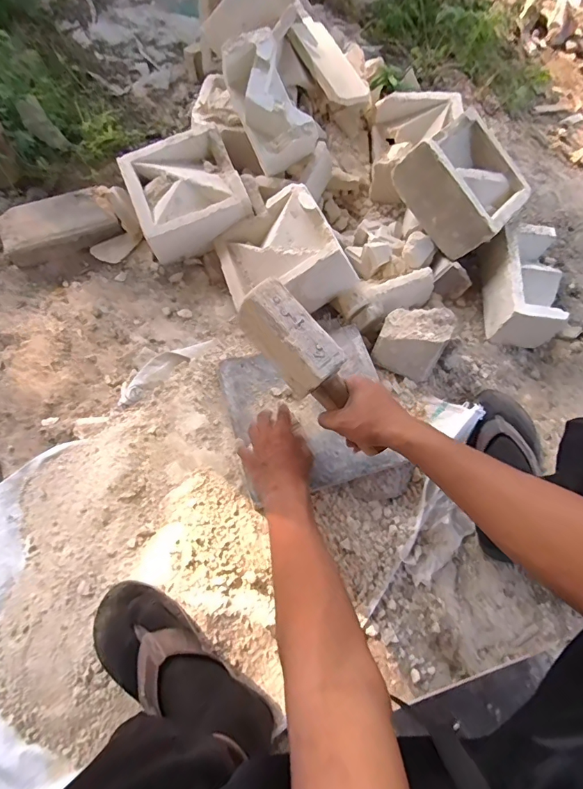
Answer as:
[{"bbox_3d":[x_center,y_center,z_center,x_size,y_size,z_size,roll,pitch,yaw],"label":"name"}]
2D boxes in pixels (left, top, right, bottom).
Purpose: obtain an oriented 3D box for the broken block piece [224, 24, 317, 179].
[{"bbox_3d":[-0.037,-0.529,0.792,0.100,0.128,0.188,-24,71,-11],"label":"broken block piece"}]

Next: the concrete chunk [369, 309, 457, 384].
[{"bbox_3d":[0.207,-0.092,0.756,0.108,0.087,0.108,23,69,7],"label":"concrete chunk"}]

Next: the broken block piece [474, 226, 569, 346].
[{"bbox_3d":[0.438,-0.208,0.823,0.133,0.118,0.214,4,68,0],"label":"broken block piece"}]

